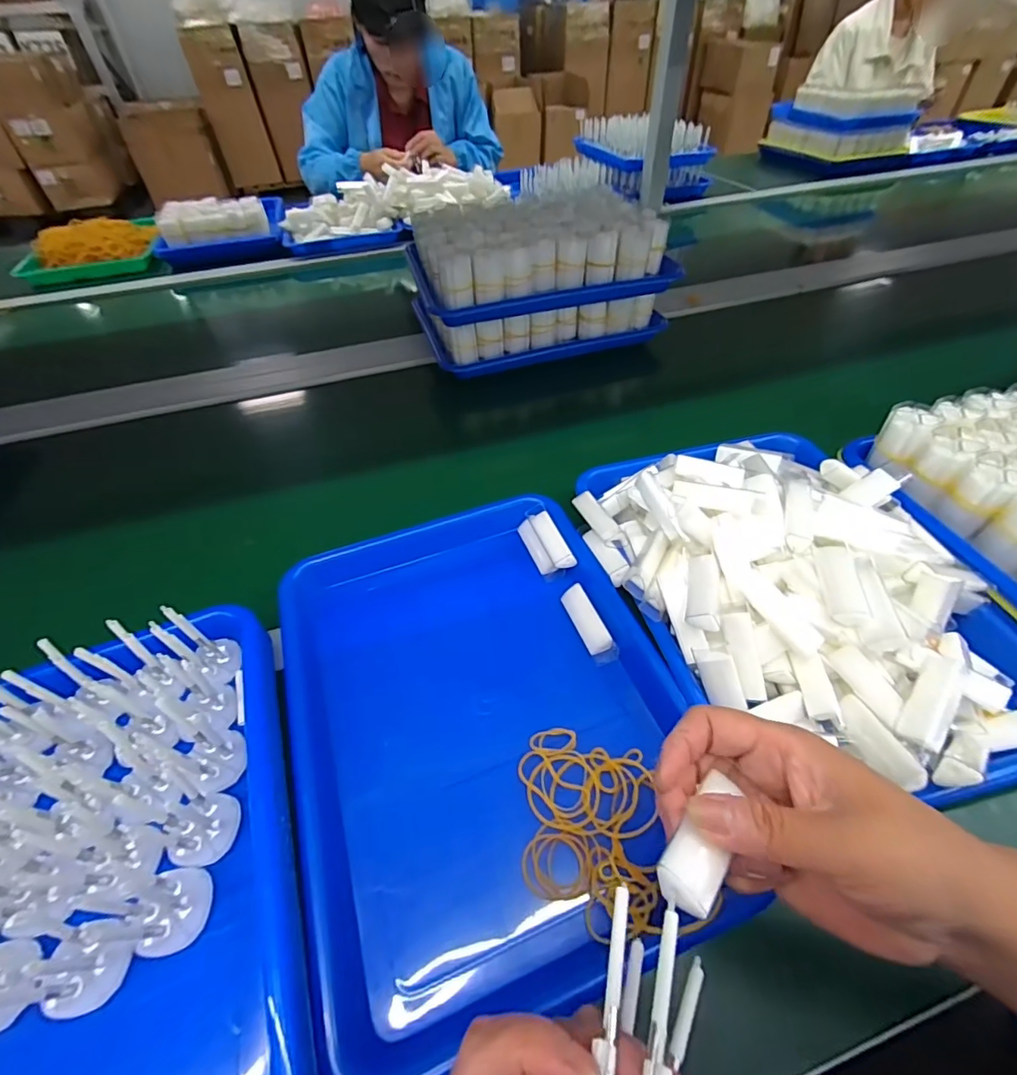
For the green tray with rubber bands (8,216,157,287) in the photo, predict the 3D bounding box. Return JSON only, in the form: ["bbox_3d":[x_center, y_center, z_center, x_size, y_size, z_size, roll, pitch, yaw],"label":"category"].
[{"bbox_3d":[-0.875,-0.600,1.032,0.275,0.069,0.196,-24,51,-17],"label":"green tray with rubber bands"}]

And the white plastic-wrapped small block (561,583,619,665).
[{"bbox_3d":[0.064,0.067,0.386,0.022,0.012,0.065,-46,48,20],"label":"white plastic-wrapped small block"}]

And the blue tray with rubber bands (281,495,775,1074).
[{"bbox_3d":[-0.020,0.114,0.355,0.244,0.047,0.341,-17,49,-12],"label":"blue tray with rubber bands"}]

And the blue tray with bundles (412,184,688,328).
[{"bbox_3d":[0.039,-0.365,0.647,0.314,0.084,0.180,-11,48,-7],"label":"blue tray with bundles"}]

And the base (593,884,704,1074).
[{"bbox_3d":[0.047,0.164,0.170,0.038,0.041,0.062,19,51,19],"label":"base"}]

